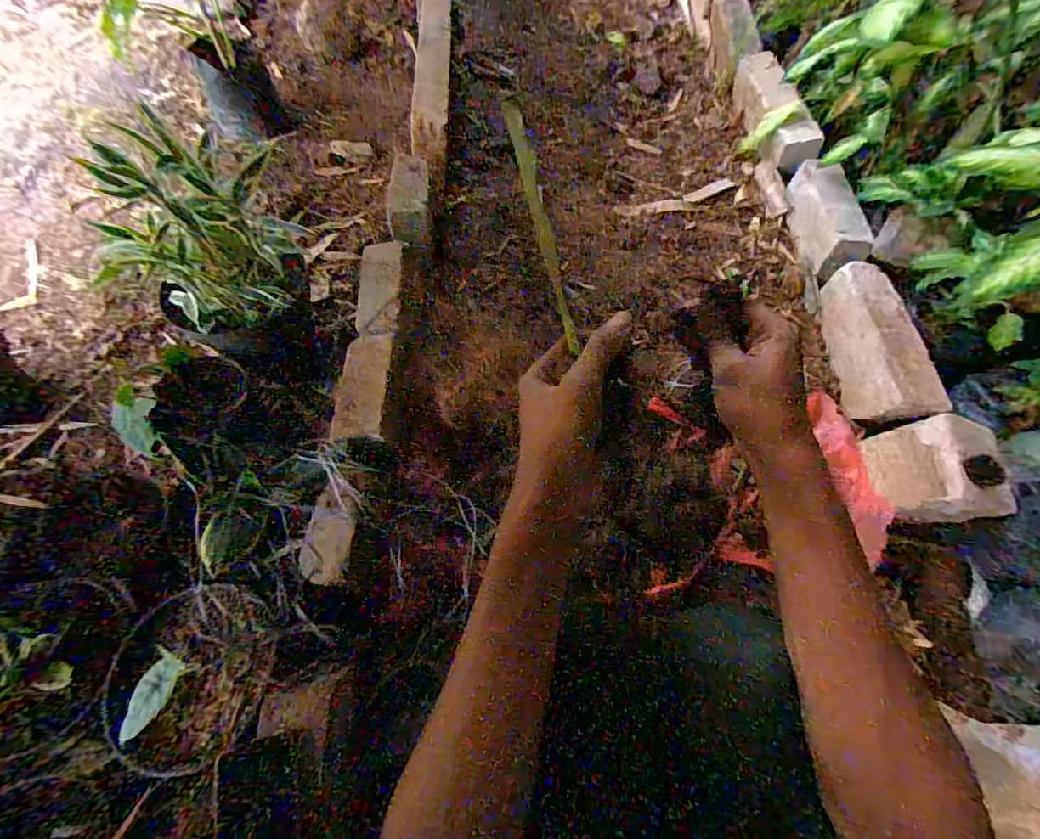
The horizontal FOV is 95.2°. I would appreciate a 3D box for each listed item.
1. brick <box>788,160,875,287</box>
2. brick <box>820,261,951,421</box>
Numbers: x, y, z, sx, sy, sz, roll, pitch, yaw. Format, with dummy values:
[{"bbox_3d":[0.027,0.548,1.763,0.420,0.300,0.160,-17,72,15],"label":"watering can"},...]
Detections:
[{"bbox_3d":[0.620,-0.409,0.968,0.069,0.118,0.260,0,65,-2],"label":"brick"},{"bbox_3d":[0.623,-0.129,0.836,0.078,0.116,0.310,3,65,-1],"label":"brick"}]

